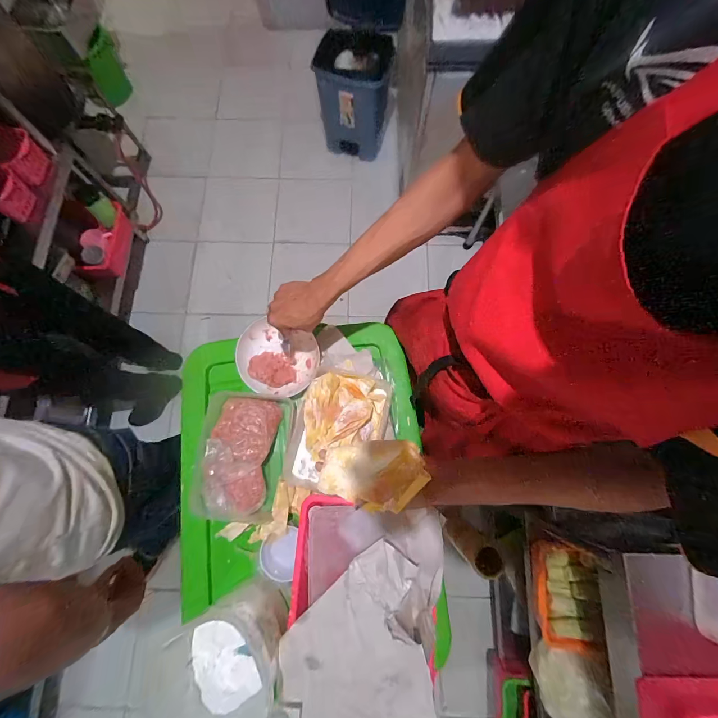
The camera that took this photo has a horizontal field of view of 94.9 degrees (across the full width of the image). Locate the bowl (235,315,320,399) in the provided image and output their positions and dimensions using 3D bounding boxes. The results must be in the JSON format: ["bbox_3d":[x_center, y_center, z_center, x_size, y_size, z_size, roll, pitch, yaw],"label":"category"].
[{"bbox_3d":[-0.178,0.003,0.703,0.170,0.060,0.147,20,77,5],"label":"bowl"}]

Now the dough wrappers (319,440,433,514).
[{"bbox_3d":[0.015,0.160,0.475,0.152,0.025,0.084,-3,61,20],"label":"dough wrappers"}]

